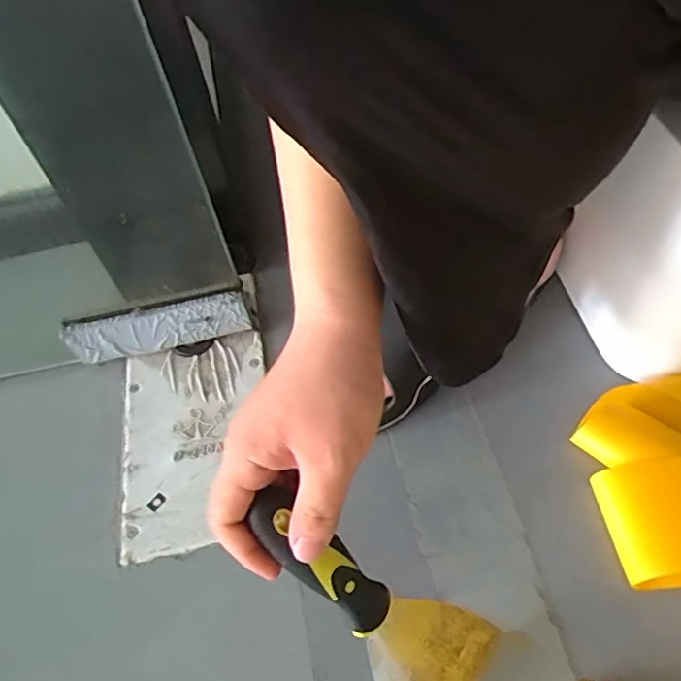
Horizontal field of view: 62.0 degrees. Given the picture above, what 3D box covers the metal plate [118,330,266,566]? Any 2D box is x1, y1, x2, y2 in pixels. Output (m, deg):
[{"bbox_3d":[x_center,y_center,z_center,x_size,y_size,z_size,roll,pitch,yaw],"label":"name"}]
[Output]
[{"bbox_3d":[-0.124,0.081,0.480,0.120,0.008,0.185,-11,56,-2],"label":"metal plate"}]

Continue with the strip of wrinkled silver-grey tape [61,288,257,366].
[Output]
[{"bbox_3d":[-0.162,-0.009,0.508,0.156,0.060,0.009,-11,56,-2],"label":"strip of wrinkled silver-grey tape"}]

